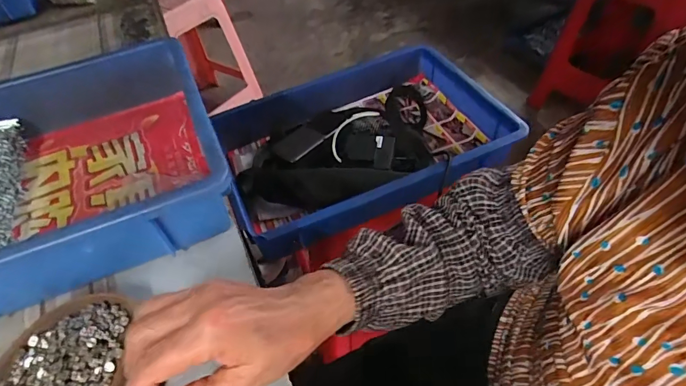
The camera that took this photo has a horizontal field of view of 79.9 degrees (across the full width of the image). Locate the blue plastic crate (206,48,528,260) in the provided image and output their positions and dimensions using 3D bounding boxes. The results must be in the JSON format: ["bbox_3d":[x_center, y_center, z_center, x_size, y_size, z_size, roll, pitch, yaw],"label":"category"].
[{"bbox_3d":[0.034,-0.089,0.666,0.414,0.103,0.294,-20,49,-13],"label":"blue plastic crate"}]

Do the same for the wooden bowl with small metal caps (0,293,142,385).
[{"bbox_3d":[-0.207,0.130,0.297,0.096,0.030,0.114,-9,46,-7],"label":"wooden bowl with small metal caps"}]

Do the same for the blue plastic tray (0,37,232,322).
[{"bbox_3d":[-0.346,-0.005,0.401,0.432,0.087,0.302,-22,49,-14],"label":"blue plastic tray"}]

